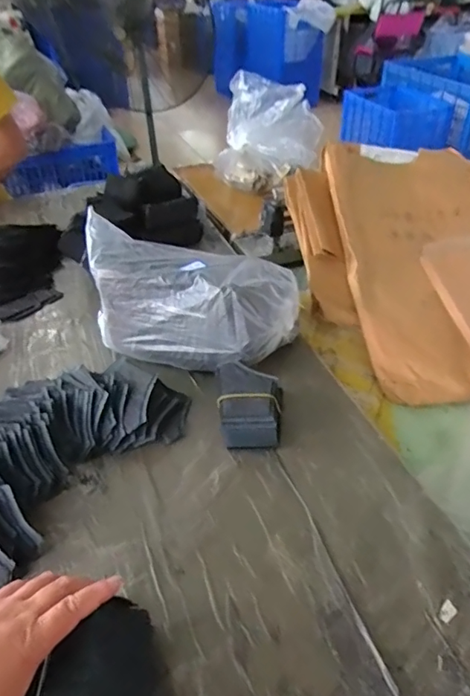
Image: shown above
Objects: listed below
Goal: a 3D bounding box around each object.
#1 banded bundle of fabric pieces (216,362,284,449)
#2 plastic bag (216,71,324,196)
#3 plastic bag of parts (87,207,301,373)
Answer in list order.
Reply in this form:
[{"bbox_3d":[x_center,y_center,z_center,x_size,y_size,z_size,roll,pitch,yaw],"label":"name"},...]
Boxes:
[{"bbox_3d":[0.020,0.074,0.625,0.086,0.050,0.114,-1,39,0],"label":"banded bundle of fabric pieces"},{"bbox_3d":[0.080,-0.503,1.154,0.241,0.221,0.127,3,39,4],"label":"plastic bag"},{"bbox_3d":[-0.063,-0.069,0.716,0.297,0.156,0.146,10,40,13],"label":"plastic bag of parts"}]

